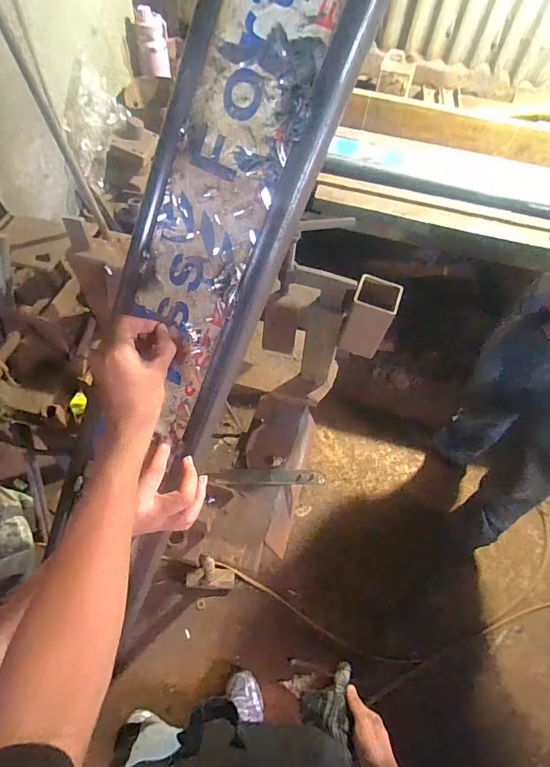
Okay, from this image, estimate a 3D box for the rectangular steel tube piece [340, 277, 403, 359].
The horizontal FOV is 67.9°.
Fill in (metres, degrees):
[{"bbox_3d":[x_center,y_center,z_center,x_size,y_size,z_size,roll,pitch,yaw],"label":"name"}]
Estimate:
[{"bbox_3d":[0.140,-0.096,0.605,0.062,0.095,0.068,19,56,8],"label":"rectangular steel tube piece"}]

